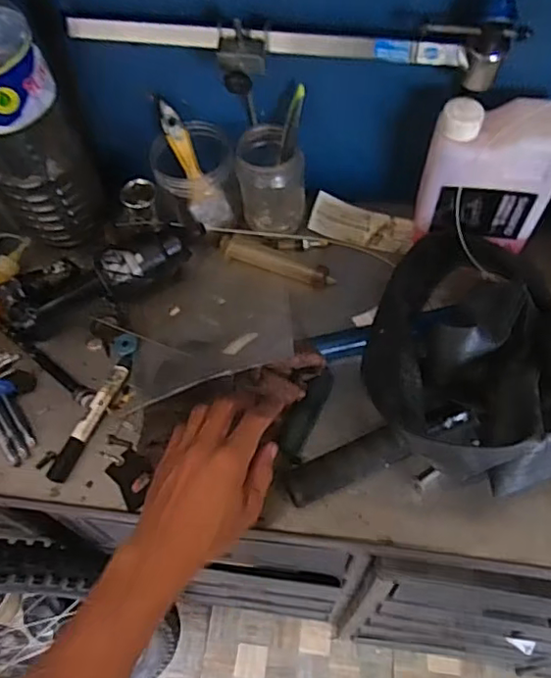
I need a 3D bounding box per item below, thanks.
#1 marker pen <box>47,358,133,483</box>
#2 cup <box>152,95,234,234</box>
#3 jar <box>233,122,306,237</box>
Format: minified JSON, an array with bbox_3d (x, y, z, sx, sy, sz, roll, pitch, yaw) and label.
[{"bbox_3d":[-0.184,0.078,0.589,0.018,0.013,0.140,21,65,12],"label":"marker pen"},{"bbox_3d":[-0.092,-0.188,0.663,0.085,0.119,0.086,-1,59,2],"label":"cup"},{"bbox_3d":[-0.003,-0.181,0.667,0.073,0.117,0.072,-1,59,2],"label":"jar"}]

